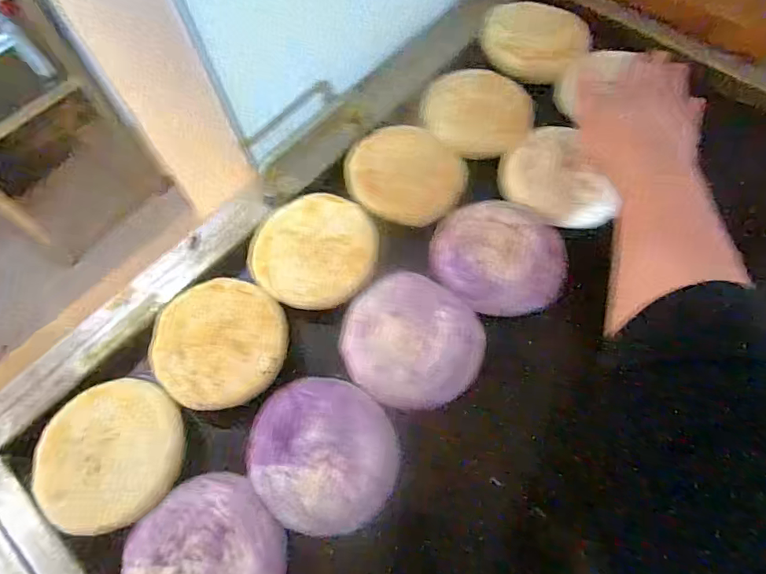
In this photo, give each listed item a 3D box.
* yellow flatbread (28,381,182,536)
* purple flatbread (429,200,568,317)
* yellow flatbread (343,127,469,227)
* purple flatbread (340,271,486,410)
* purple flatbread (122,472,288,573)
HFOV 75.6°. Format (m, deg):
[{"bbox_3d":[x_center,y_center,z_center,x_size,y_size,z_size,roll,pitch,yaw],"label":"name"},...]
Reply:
[{"bbox_3d":[-0.196,0.116,0.349,0.100,0.007,0.100,0,65,1],"label":"yellow flatbread"},{"bbox_3d":[0.096,-0.026,0.411,0.108,0.006,0.102,0,65,1],"label":"purple flatbread"},{"bbox_3d":[0.019,-0.105,0.440,0.097,0.011,0.109,-32,69,-13],"label":"yellow flatbread"},{"bbox_3d":[0.020,0.040,0.384,0.100,0.010,0.110,0,65,1],"label":"purple flatbread"},{"bbox_3d":[-0.118,0.183,0.326,0.098,0.020,0.101,0,65,1],"label":"purple flatbread"}]

